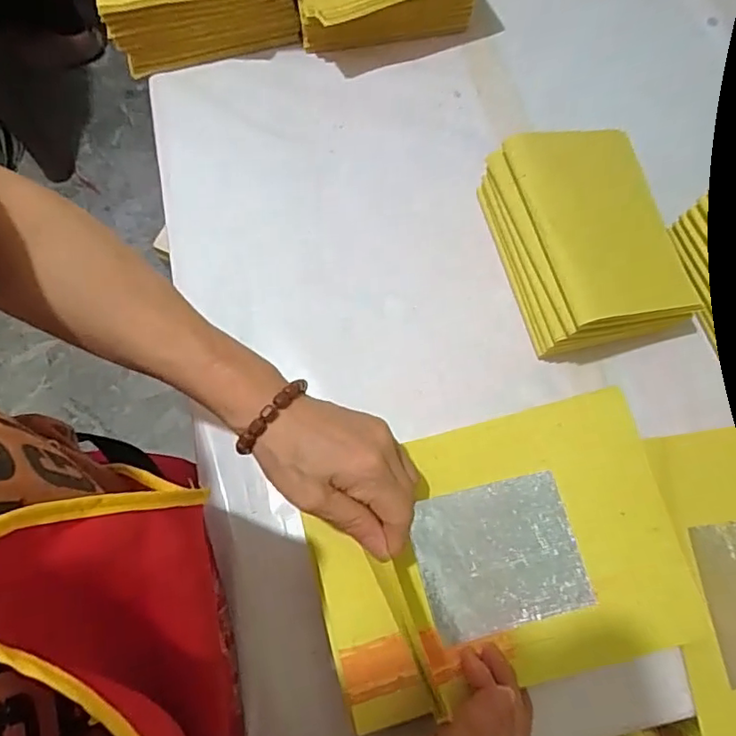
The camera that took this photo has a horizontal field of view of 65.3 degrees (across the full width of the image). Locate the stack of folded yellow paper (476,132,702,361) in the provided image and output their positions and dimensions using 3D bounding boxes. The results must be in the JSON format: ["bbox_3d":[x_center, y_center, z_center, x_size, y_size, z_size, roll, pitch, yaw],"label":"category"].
[{"bbox_3d":[0.169,-0.099,0.452,0.116,0.065,0.163,-11,73,-4],"label":"stack of folded yellow paper"}]

